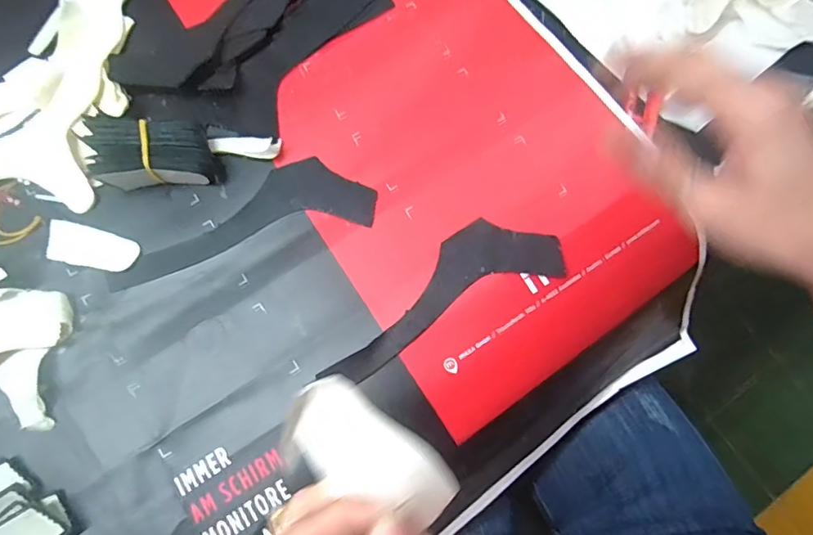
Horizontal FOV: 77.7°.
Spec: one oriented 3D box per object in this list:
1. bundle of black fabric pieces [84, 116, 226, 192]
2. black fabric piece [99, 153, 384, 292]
[{"bbox_3d":[-0.173,-0.079,0.344,0.080,0.027,0.040,2,76,1],"label":"bundle of black fabric pieces"},{"bbox_3d":[-0.116,-0.036,0.354,0.184,0.004,0.058,-15,77,-3],"label":"black fabric piece"}]

